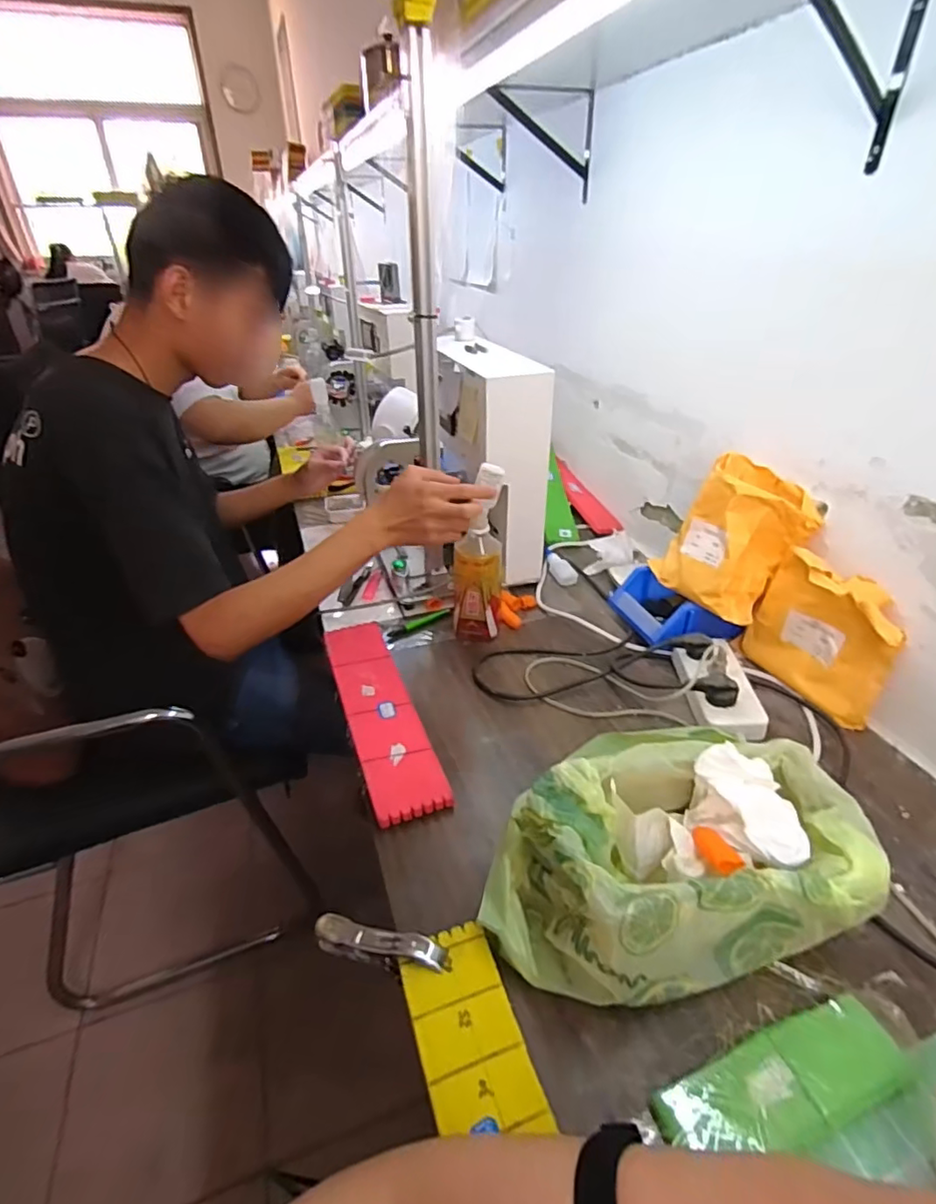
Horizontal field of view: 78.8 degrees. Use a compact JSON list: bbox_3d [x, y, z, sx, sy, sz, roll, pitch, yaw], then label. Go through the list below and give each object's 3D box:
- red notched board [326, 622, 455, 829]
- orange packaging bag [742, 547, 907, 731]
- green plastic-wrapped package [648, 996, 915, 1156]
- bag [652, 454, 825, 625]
[{"bbox_3d":[-0.113,0.125,0.716,0.078,0.021,0.351,-12,34,-17],"label":"red notched board"},{"bbox_3d":[0.432,0.040,0.699,0.053,0.159,0.171,-15,36,-21],"label":"orange packaging bag"},{"bbox_3d":[0.217,0.333,0.391,0.180,0.022,0.060,-13,35,-18],"label":"green plastic-wrapped package"},{"bbox_3d":[0.353,-0.084,0.766,0.080,0.191,0.163,5,29,-29],"label":"bag"}]

